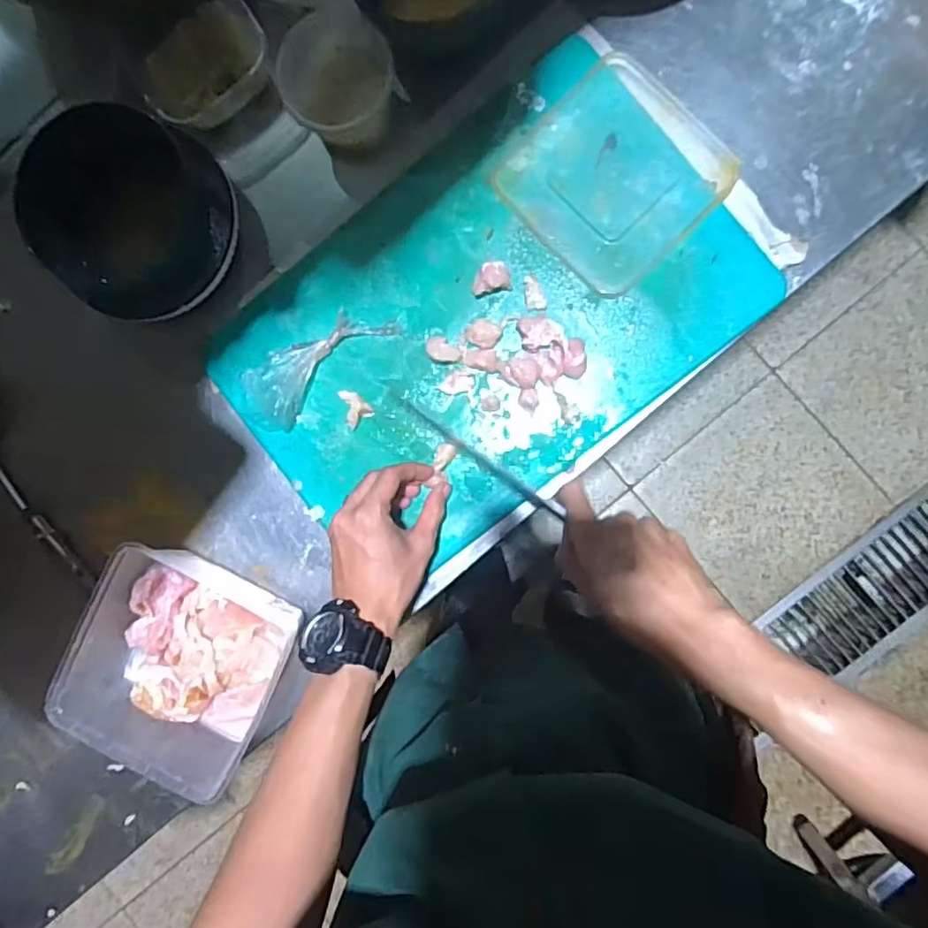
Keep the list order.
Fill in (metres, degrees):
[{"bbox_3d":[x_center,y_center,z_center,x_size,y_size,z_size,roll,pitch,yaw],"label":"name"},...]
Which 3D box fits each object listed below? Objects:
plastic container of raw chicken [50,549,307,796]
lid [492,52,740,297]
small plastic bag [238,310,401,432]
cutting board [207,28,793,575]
[{"bbox_3d":[-0.246,0.178,0.517,0.169,0.073,0.166,28,93,3],"label":"plastic container of raw chicken"},{"bbox_3d":[0.131,-0.251,0.508,0.165,0.009,0.161,-43,88,4],"label":"lid"},{"bbox_3d":[-0.138,-0.091,0.519,0.152,0.030,0.063,-42,88,4],"label":"small plastic bag"},{"bbox_3d":[0.030,-0.124,0.514,0.447,0.022,0.285,-40,88,4],"label":"cutting board"}]

